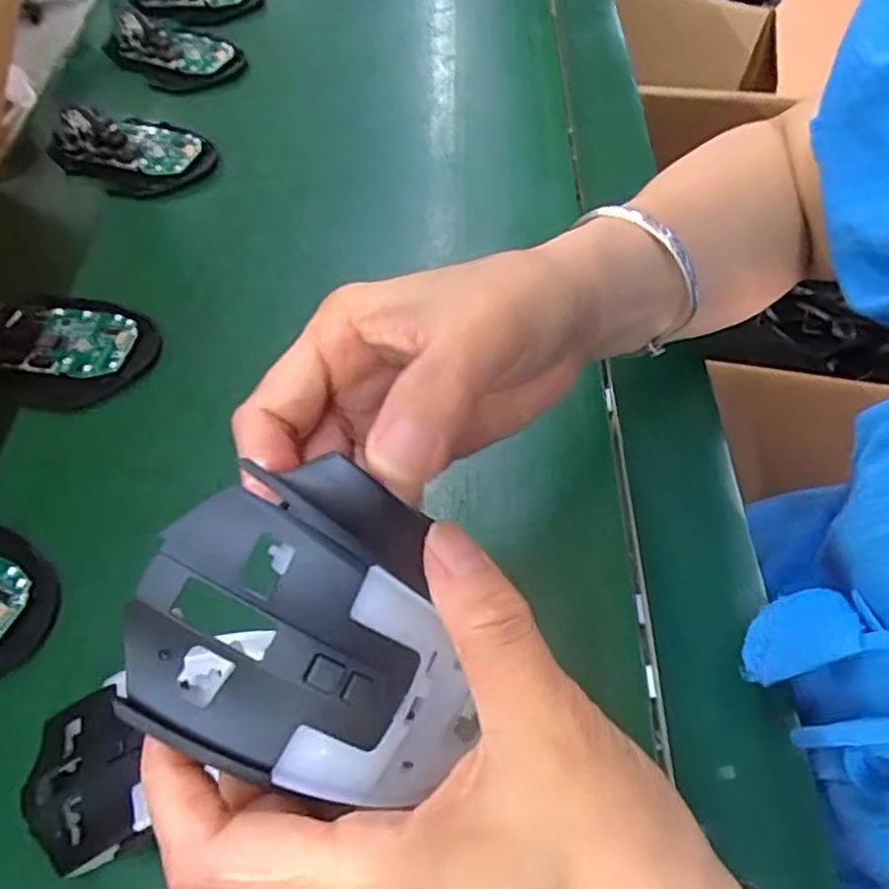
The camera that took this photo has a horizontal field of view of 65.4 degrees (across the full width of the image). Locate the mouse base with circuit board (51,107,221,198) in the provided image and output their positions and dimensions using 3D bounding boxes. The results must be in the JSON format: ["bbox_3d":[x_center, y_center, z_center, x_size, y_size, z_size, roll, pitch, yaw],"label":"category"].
[{"bbox_3d":[-0.214,-0.207,0.475,0.106,0.027,0.067,26,61,20],"label":"mouse base with circuit board"}]

